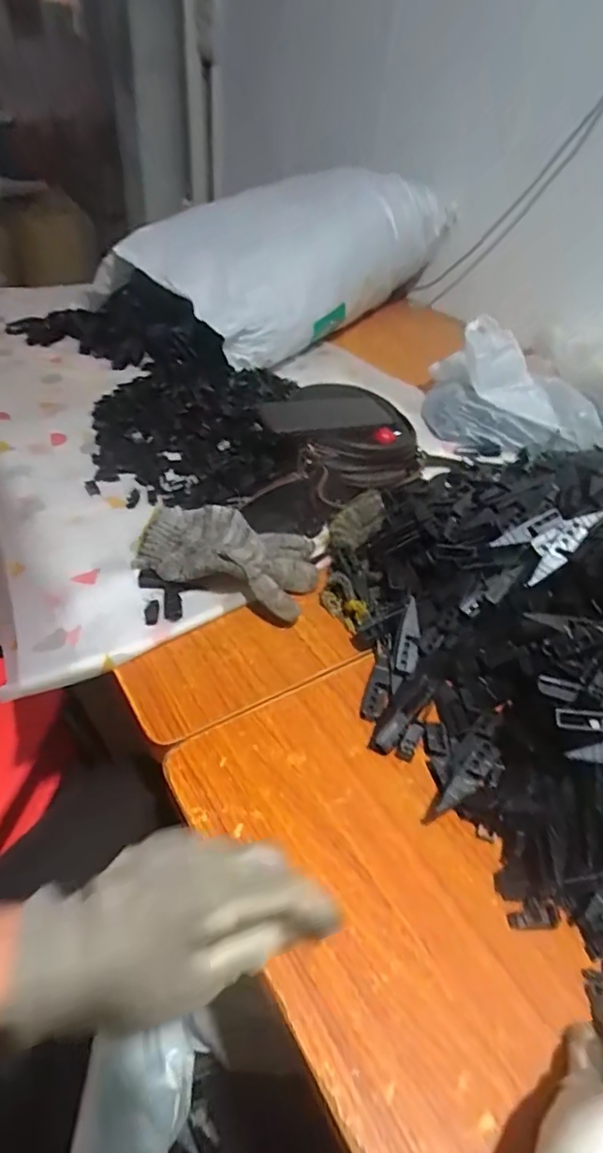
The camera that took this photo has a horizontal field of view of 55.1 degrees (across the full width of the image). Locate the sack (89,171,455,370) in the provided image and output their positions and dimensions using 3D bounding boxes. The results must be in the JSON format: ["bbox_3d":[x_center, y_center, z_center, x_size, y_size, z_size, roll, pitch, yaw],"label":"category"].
[{"bbox_3d":[-0.021,-0.626,1.119,0.359,0.177,0.685,29,47,24],"label":"sack"}]

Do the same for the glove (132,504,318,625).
[{"bbox_3d":[-0.072,-0.025,0.577,0.175,0.049,0.115,15,42,11],"label":"glove"}]

